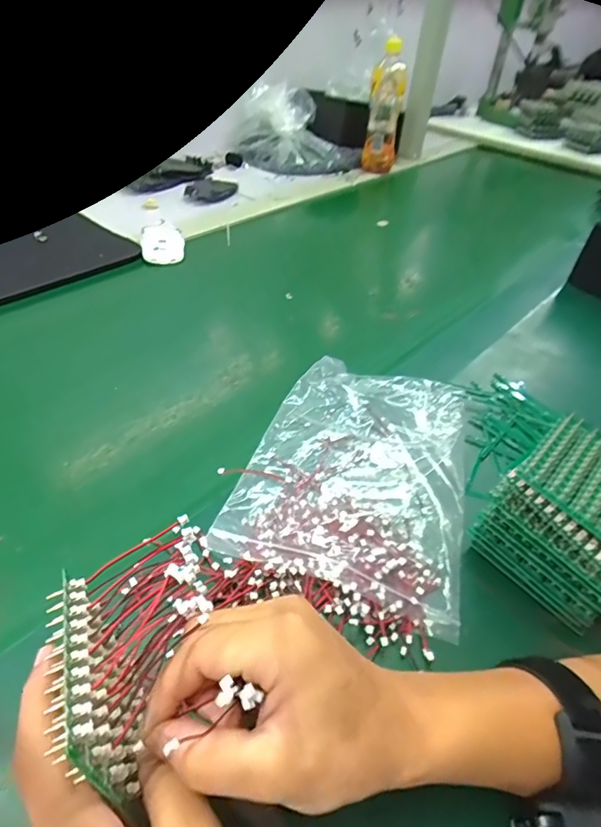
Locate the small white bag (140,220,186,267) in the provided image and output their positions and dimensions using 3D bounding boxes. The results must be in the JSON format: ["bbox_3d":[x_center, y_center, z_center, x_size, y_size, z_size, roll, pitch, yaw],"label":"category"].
[{"bbox_3d":[-0.193,-0.238,0.692,0.058,0.021,0.086,-6,44,-12],"label":"small white bag"}]

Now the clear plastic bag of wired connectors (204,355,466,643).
[{"bbox_3d":[0.051,0.036,0.405,0.164,0.026,0.235,14,43,9],"label":"clear plastic bag of wired connectors"}]

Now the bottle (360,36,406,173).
[{"bbox_3d":[0.164,-0.588,0.965,0.066,0.211,0.069,7,42,4],"label":"bottle"}]

